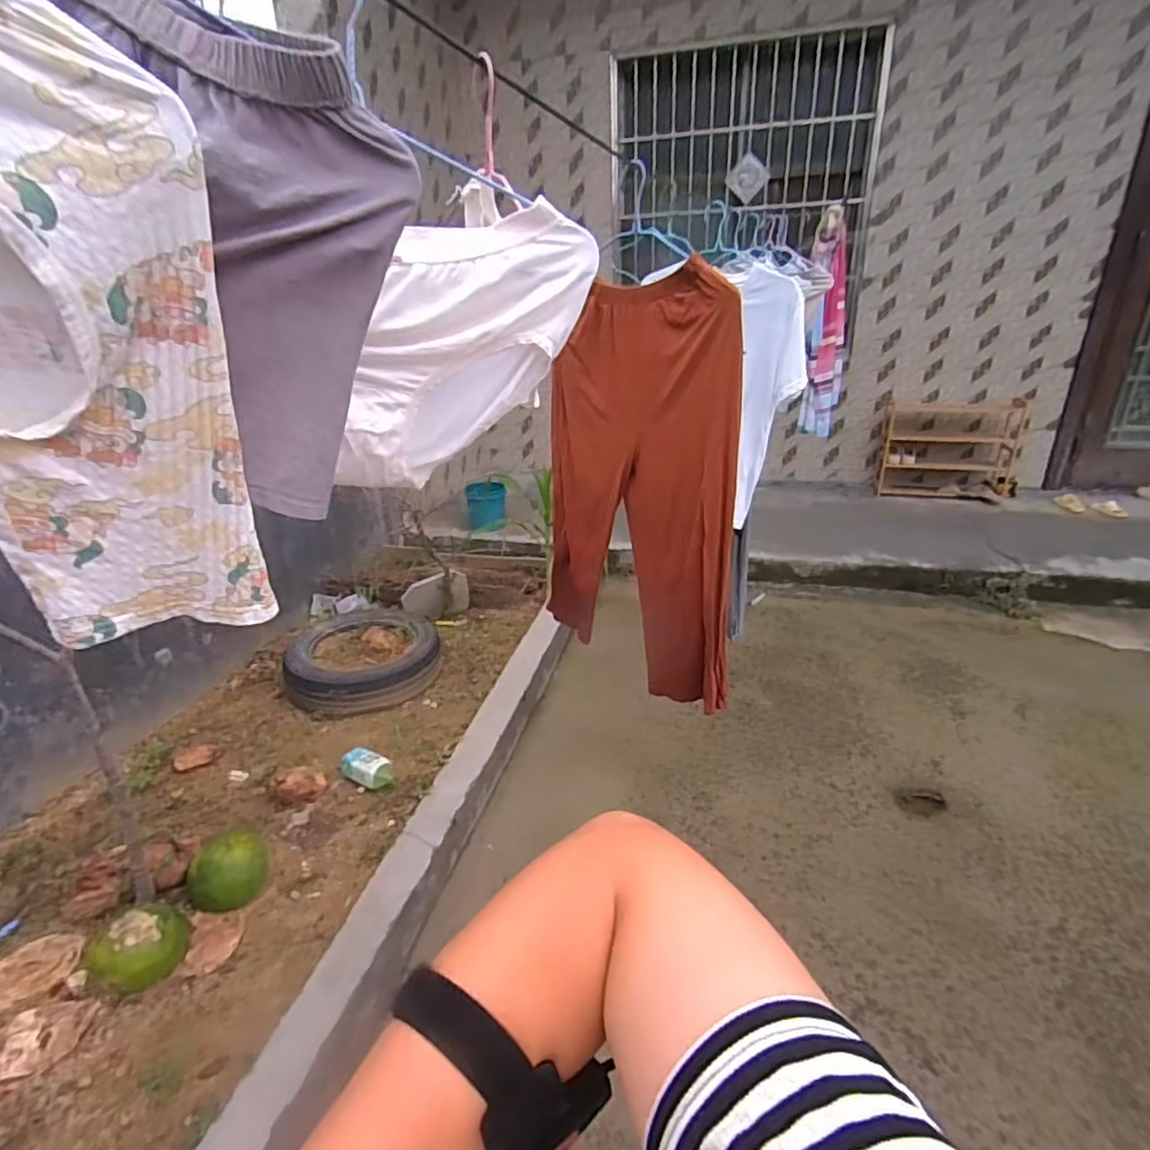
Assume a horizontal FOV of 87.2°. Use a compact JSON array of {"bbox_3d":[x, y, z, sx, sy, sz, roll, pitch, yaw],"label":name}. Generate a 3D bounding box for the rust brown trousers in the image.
[{"bbox_3d":[0.112,-0.158,1.225,0.083,0.752,0.515,-14,26,-33],"label":"rust brown trousers"}]

